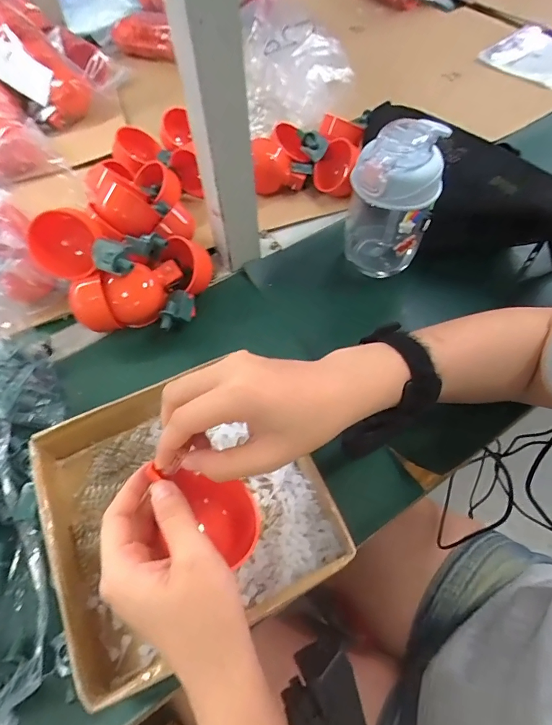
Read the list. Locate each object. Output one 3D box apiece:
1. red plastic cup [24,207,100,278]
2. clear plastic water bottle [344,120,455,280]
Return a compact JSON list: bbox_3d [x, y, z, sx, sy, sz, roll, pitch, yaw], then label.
[{"bbox_3d":[-0.196,-0.109,0.387,0.063,0.066,0.038,-33,63,-18],"label":"red plastic cup"},{"bbox_3d":[0.117,-0.164,0.420,0.082,0.147,0.093,12,59,9],"label":"clear plastic water bottle"}]

